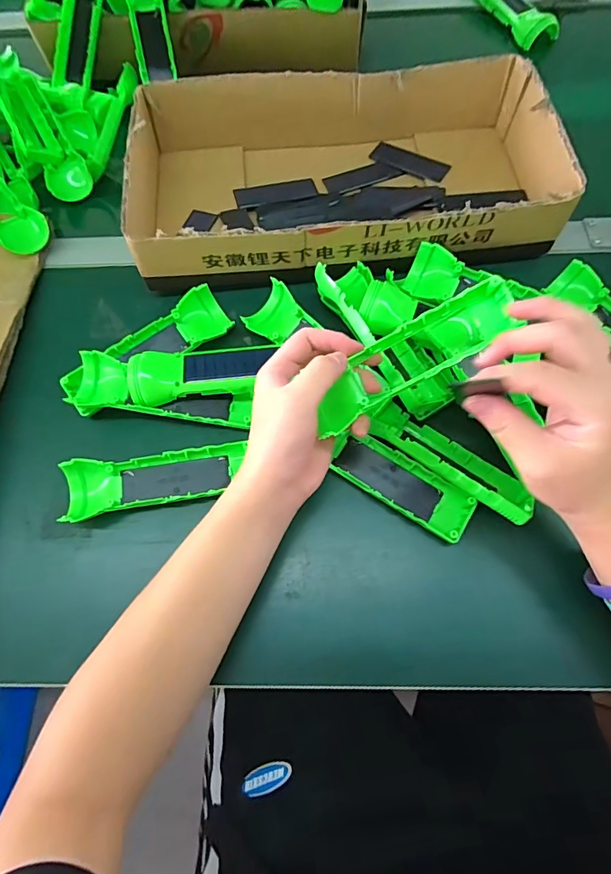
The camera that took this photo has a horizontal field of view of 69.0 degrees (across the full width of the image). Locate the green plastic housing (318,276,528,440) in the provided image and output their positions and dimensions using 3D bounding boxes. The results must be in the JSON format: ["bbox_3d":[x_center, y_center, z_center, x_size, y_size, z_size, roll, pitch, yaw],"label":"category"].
[{"bbox_3d":[0.077,-0.056,0.323,0.154,0.036,0.039,-33,70,3],"label":"green plastic housing"}]

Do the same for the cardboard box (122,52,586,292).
[{"bbox_3d":[0.037,-0.273,0.450,0.398,0.078,0.232,-5,68,0],"label":"cardboard box"}]

